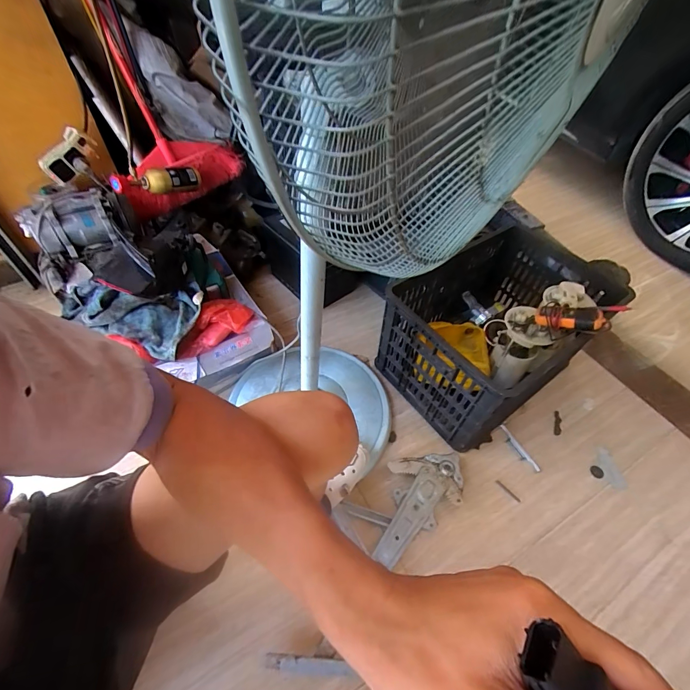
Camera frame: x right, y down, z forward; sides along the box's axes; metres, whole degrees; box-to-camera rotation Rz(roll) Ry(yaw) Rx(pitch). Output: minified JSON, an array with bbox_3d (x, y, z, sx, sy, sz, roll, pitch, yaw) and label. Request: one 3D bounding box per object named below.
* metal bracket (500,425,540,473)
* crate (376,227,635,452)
[{"bbox_3d":[0.406,0.241,0.830,0.020,0.012,0.121,-22,54,-19],"label":"metal bracket"},{"bbox_3d":[0.369,-0.047,0.898,0.503,0.281,0.360,-31,60,-24],"label":"crate"}]

